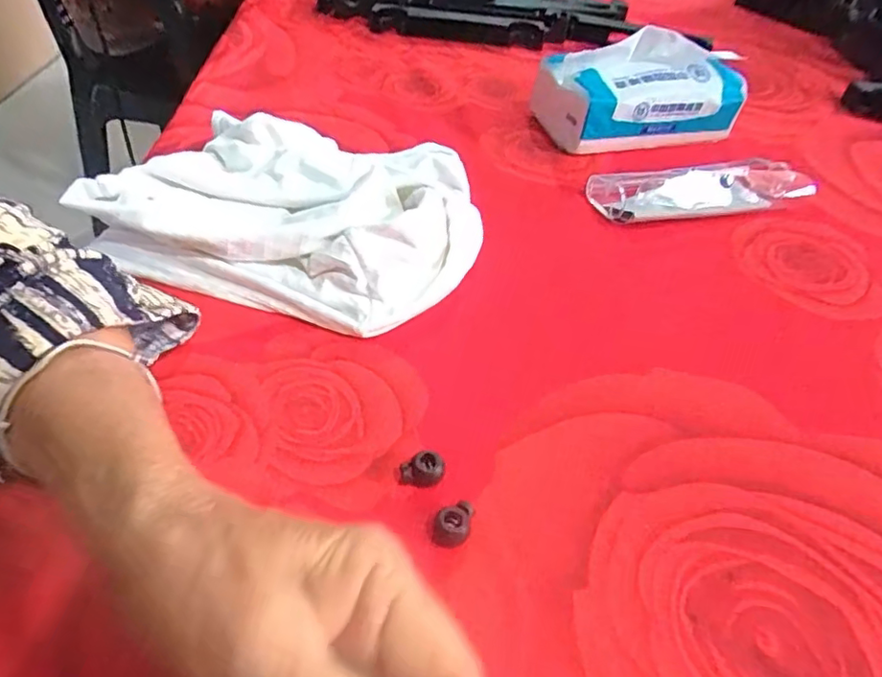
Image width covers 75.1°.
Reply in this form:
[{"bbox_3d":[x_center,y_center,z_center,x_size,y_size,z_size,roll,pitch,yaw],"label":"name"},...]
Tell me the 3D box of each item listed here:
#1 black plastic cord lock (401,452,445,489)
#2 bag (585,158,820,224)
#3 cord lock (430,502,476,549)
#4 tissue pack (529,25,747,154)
[{"bbox_3d":[-0.008,0.058,0.253,0.018,0.011,0.013,13,46,8],"label":"black plastic cord lock"},{"bbox_3d":[0.197,-0.115,0.432,0.163,0.027,0.052,-7,46,-12],"label":"bag"},{"bbox_3d":[0.005,0.077,0.236,0.015,0.010,0.020,13,45,8],"label":"cord lock"},{"bbox_3d":[0.171,-0.219,0.498,0.168,0.079,0.090,-7,45,-13],"label":"tissue pack"}]

